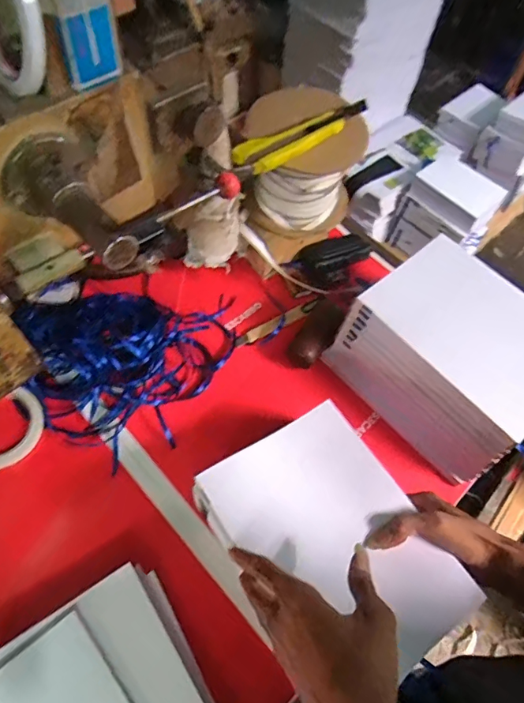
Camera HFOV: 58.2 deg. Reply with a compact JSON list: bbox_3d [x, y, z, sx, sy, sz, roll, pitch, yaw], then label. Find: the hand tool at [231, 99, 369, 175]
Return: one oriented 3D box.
[{"bbox_3d":[0.058,-0.250,0.543,0.191,0.030,0.048,-30,66,-19],"label":"hand tool"}]

